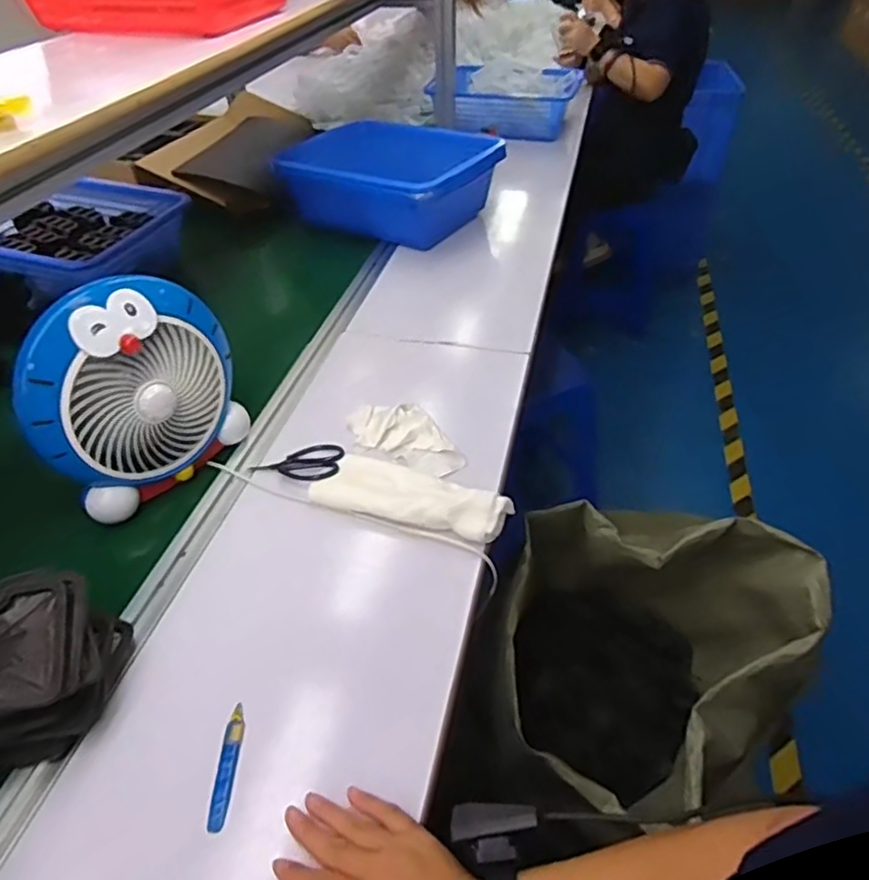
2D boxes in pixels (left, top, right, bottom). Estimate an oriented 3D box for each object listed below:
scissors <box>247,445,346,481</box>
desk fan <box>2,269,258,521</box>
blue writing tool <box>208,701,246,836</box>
[{"bbox_3d":[-0.168,0.027,0.795,0.107,0.018,0.063,4,43,5],"label":"scissors"},{"bbox_3d":[-0.352,-0.063,0.737,0.127,0.215,0.228,28,50,28],"label":"desk fan"},{"bbox_3d":[-0.172,0.271,0.542,0.016,0.015,0.097,-1,42,0],"label":"blue writing tool"}]

